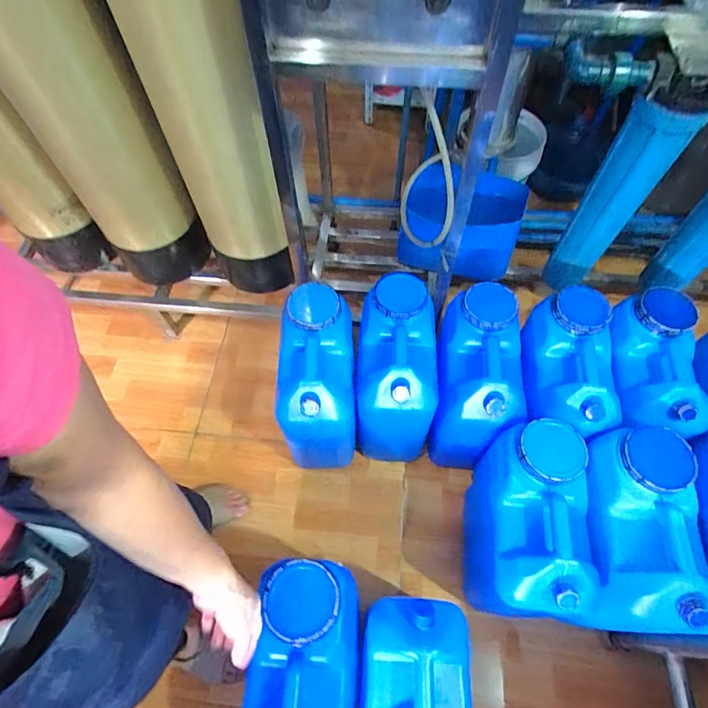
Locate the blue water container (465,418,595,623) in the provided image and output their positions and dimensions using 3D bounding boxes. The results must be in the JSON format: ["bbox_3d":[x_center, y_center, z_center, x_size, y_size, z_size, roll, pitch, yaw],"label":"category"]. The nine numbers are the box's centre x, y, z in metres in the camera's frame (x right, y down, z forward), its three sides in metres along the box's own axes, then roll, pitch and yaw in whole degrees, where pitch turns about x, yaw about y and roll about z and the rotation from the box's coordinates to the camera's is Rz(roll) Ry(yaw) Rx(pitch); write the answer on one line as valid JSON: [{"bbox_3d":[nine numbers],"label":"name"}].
[{"bbox_3d":[0.348,0.366,0.956,0.173,0.397,0.327,7,60,6],"label":"blue water container"}]

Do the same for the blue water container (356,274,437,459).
[{"bbox_3d":[0.101,0.052,1.103,0.168,0.373,0.301,1,60,3],"label":"blue water container"}]

